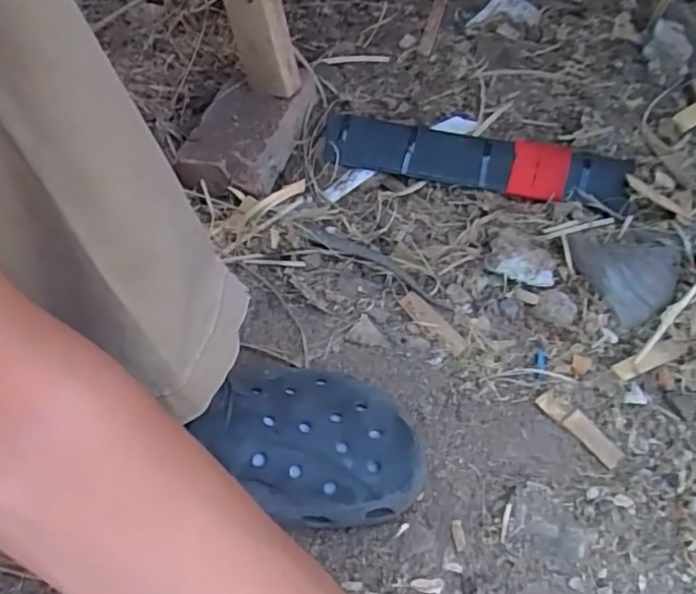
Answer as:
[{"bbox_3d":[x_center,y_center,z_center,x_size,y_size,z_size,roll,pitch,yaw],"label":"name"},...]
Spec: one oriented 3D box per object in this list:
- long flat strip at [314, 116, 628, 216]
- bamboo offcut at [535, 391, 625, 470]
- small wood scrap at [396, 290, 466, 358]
[{"bbox_3d":[0.117,-0.130,0.598,0.284,0.034,0.060,13,55,11],"label":"long flat strip"},{"bbox_3d":[0.173,0.096,0.458,0.018,0.004,0.069,-36,60,-23],"label":"bamboo offcut"},{"bbox_3d":[0.071,0.021,0.511,0.016,0.009,0.069,-34,59,-21],"label":"small wood scrap"}]

